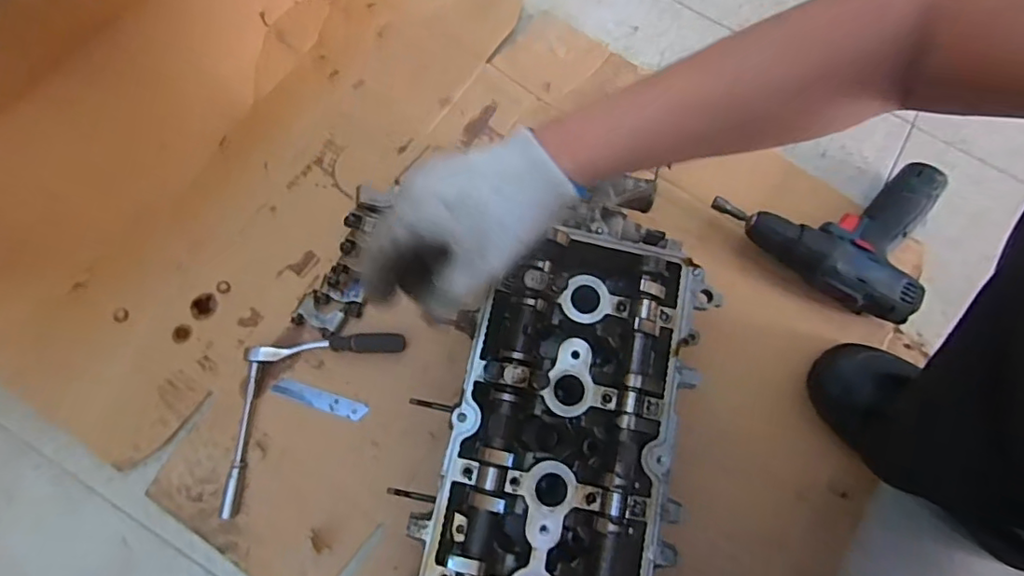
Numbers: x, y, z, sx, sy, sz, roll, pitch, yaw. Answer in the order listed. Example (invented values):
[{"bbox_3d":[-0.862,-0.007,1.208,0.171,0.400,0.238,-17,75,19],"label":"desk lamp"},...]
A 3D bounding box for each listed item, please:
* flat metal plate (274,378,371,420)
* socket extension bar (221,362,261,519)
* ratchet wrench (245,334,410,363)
[{"bbox_3d":[-0.189,0.110,0.550,0.094,0.004,0.018,18,70,1],"label":"flat metal plate"},{"bbox_3d":[-0.255,0.141,0.526,0.012,0.012,0.140,5,75,0],"label":"socket extension bar"},{"bbox_3d":[-0.181,0.058,0.548,0.149,0.021,0.020,-5,75,-3],"label":"ratchet wrench"}]

